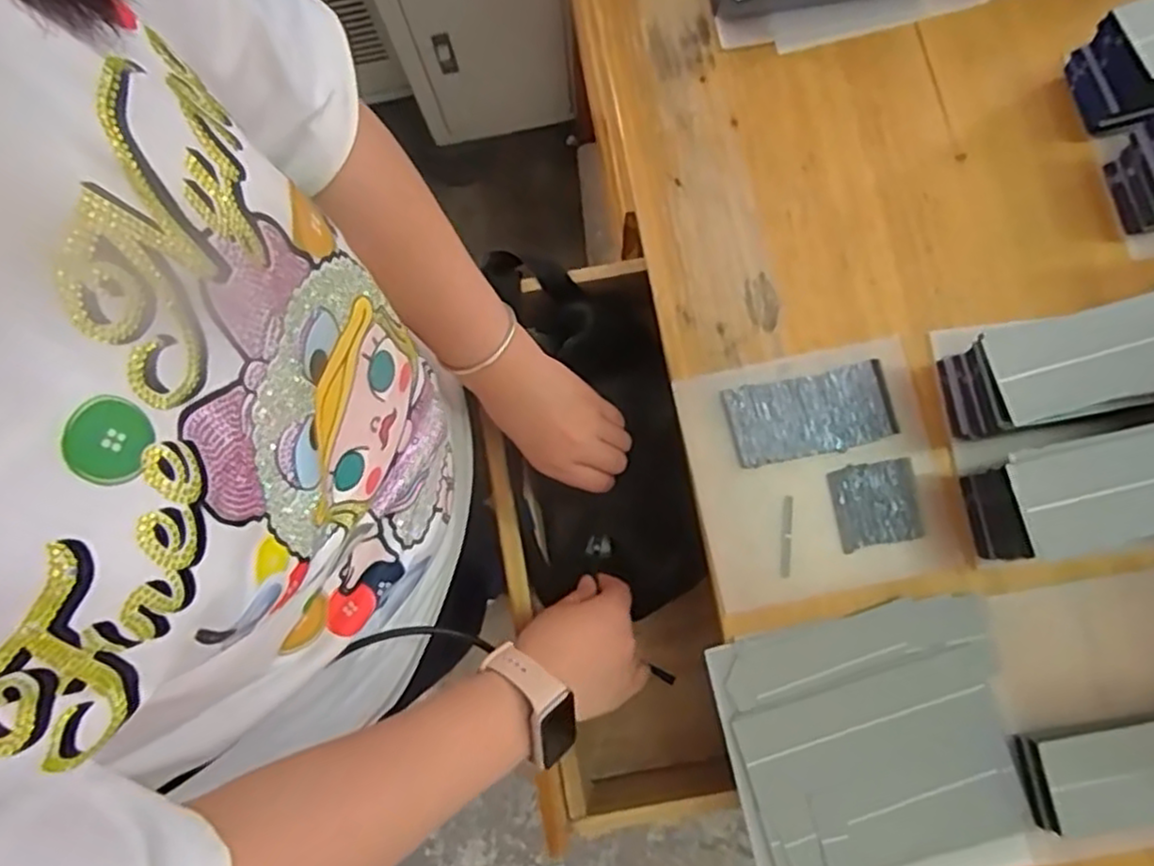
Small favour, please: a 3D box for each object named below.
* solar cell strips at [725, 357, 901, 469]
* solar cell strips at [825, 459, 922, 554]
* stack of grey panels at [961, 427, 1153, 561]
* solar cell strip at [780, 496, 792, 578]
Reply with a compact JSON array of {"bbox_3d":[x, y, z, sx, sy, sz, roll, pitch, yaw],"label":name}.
[{"bbox_3d":[0.155,-0.012,0.481,0.106,0.008,0.052,-11,86,1],"label":"solar cell strips"},{"bbox_3d":[0.194,0.046,0.470,0.053,0.004,0.052,-10,79,0],"label":"solar cell strips"},{"bbox_3d":[0.320,0.031,0.426,0.157,0.062,0.057,-12,79,-1],"label":"stack of grey panels"},{"bbox_3d":[0.135,0.067,0.468,0.006,0.005,0.052,7,80,3],"label":"solar cell strip"}]

